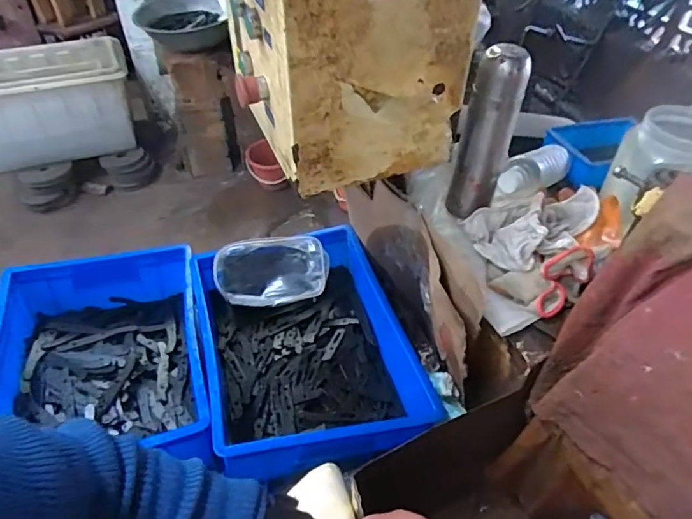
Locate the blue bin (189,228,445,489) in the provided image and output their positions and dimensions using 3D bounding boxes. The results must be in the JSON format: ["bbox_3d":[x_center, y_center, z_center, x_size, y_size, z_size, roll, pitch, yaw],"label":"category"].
[{"bbox_3d":[-0.069,0.132,0.794,0.301,0.114,0.417,-12,46,-13],"label":"blue bin"}]

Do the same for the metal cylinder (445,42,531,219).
[{"bbox_3d":[0.187,-0.162,0.670,0.067,0.224,0.050,4,44,3],"label":"metal cylinder"}]

